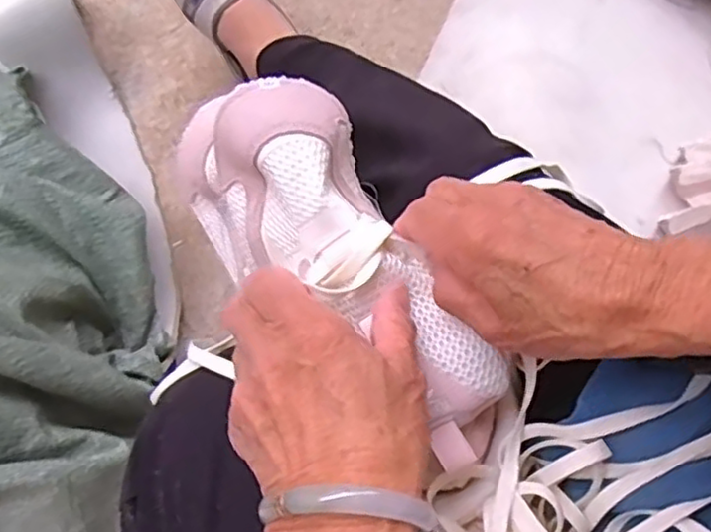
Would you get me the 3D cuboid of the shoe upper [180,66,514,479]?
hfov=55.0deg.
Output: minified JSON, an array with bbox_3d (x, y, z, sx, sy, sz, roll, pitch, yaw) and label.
[{"bbox_3d":[0.002,0.002,0.339,0.083,0.062,0.209,-39,80,-9],"label":"shoe upper"}]

